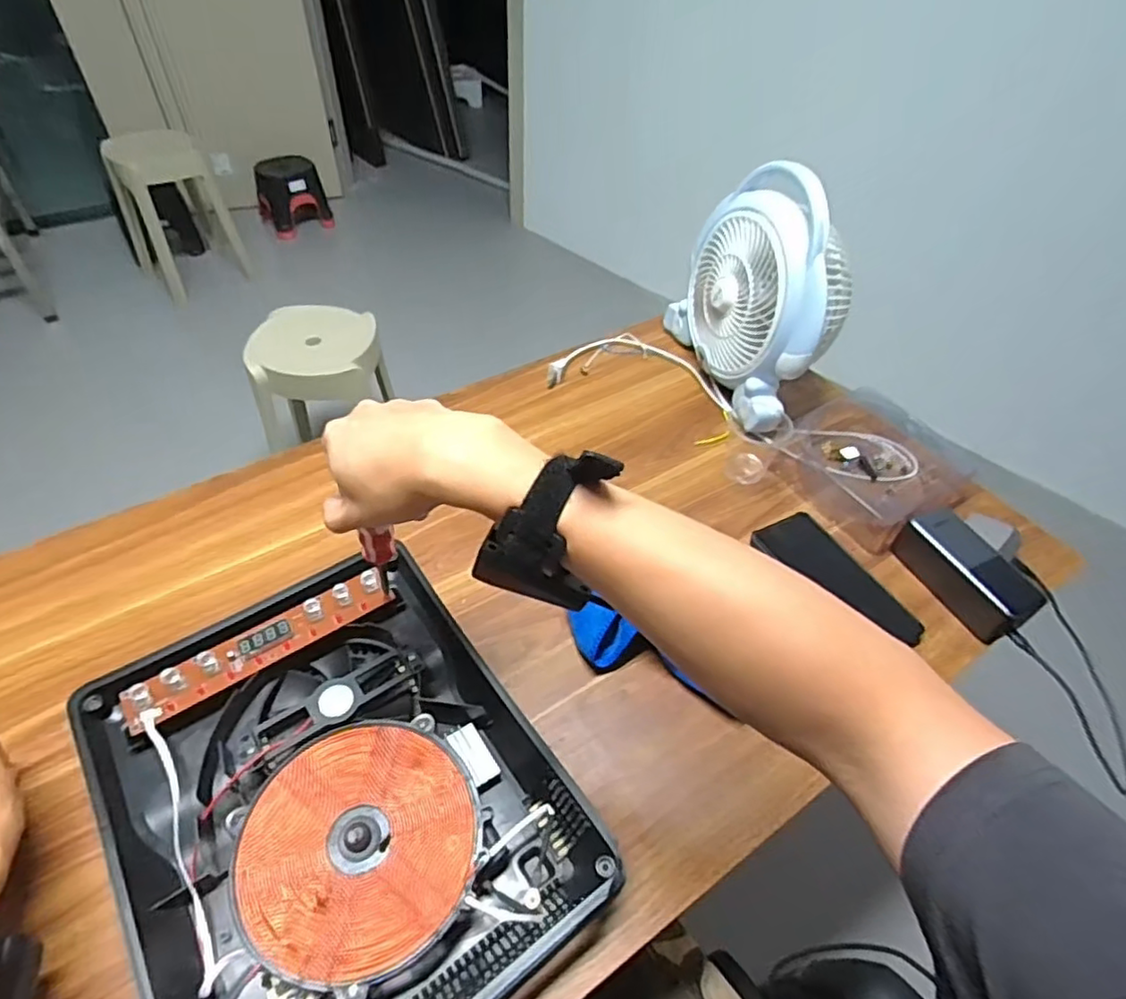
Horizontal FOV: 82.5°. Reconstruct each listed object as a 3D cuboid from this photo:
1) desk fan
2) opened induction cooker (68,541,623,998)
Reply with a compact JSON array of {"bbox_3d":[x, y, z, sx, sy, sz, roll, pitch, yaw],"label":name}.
[{"bbox_3d":[0.251,-0.253,0.791,0.130,0.250,0.273,-14,50,-16],"label":"desk fan"},{"bbox_3d":[-0.160,0.215,0.466,0.271,0.060,0.339,-27,55,-25],"label":"opened induction cooker"}]

